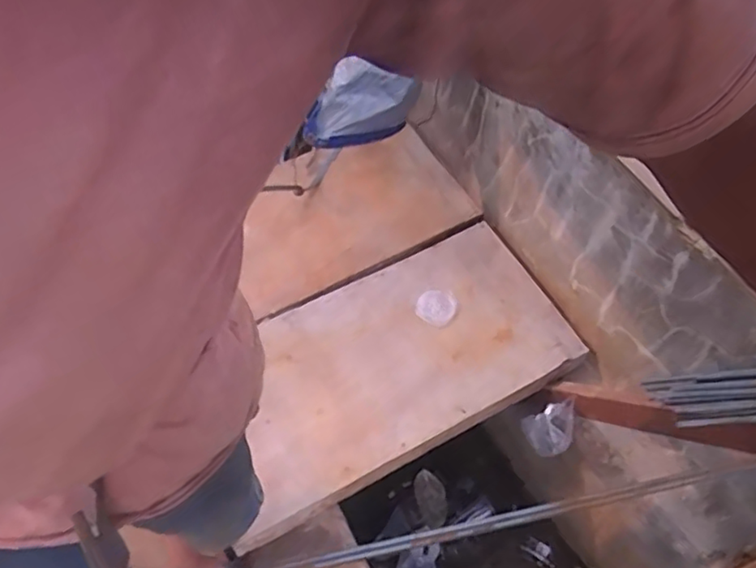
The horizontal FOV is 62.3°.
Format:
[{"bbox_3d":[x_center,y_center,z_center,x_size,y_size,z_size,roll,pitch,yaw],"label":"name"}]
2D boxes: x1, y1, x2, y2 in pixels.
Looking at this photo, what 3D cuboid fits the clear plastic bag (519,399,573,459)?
[{"bbox_3d":[0.349,0.298,1.269,0.085,0.124,0.080,-6,56,-6],"label":"clear plastic bag"}]

